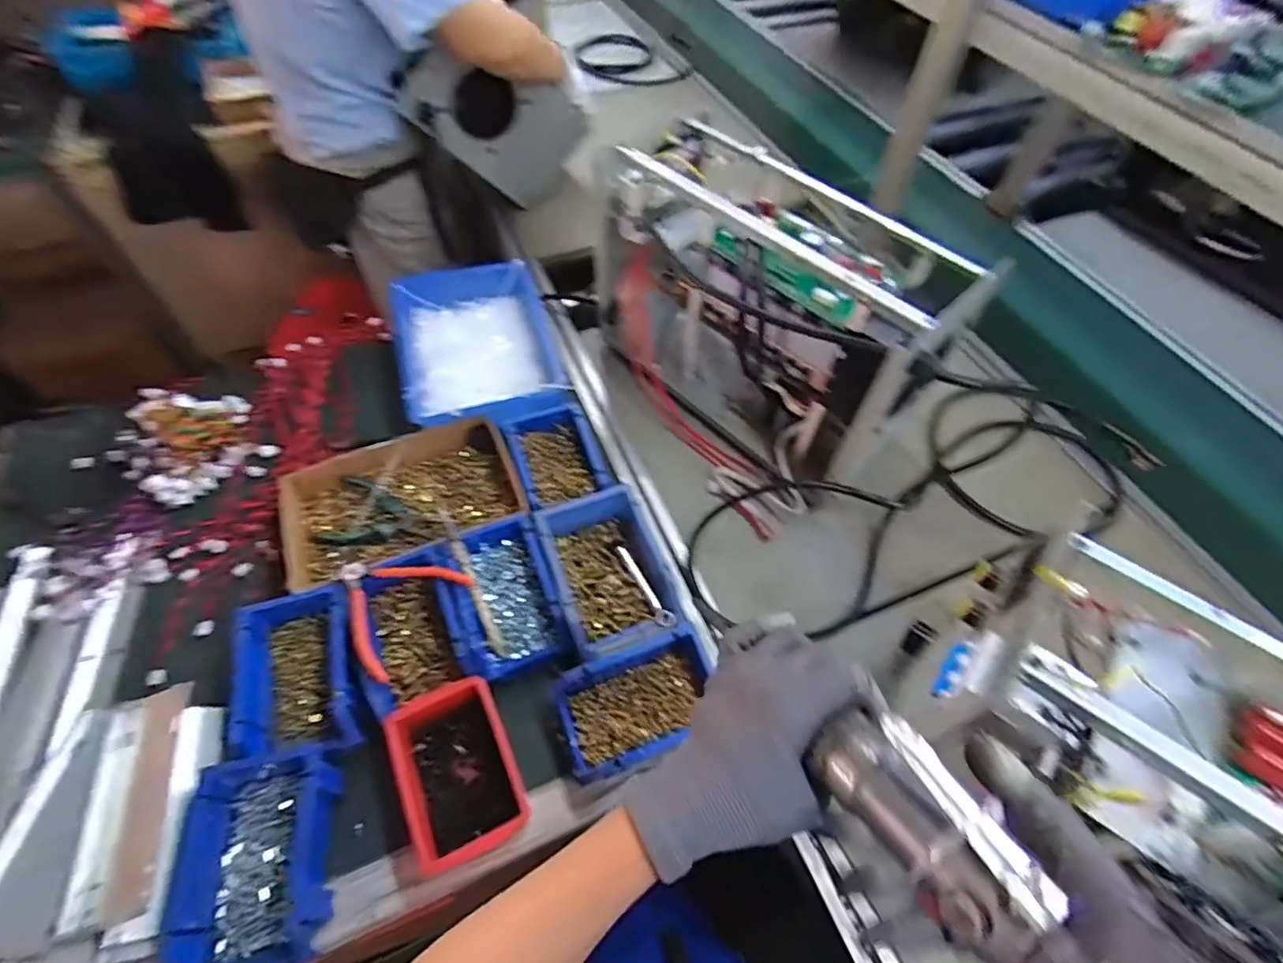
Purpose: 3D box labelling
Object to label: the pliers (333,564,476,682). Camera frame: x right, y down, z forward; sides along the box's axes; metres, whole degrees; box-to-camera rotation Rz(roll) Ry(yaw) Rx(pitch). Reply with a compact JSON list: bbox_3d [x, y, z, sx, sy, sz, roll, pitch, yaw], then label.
[{"bbox_3d":[-0.268,0.125,0.608,0.121,0.019,0.129,25,59,14],"label":"pliers"}]

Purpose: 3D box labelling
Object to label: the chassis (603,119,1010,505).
[{"bbox_3d":[0.151,-0.219,0.795,0.211,0.321,0.452,-38,65,-24],"label":"chassis"}]

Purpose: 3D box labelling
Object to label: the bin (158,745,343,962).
[{"bbox_3d":[-0.335,0.331,0.510,0.112,0.058,0.165,-10,57,-8],"label":"bin"}]

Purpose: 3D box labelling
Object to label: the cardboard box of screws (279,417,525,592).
[{"bbox_3d":[-0.292,0.026,0.723,0.275,0.062,0.163,-18,59,-13],"label":"cardboard box of screws"}]

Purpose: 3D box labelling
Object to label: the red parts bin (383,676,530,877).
[{"bbox_3d":[-0.175,0.277,0.564,0.099,0.052,0.153,-22,60,-16],"label":"red parts bin"}]

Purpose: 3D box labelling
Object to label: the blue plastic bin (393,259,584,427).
[{"bbox_3d":[-0.239,-0.193,0.864,0.220,0.070,0.314,-16,58,-12],"label":"blue plastic bin"}]

